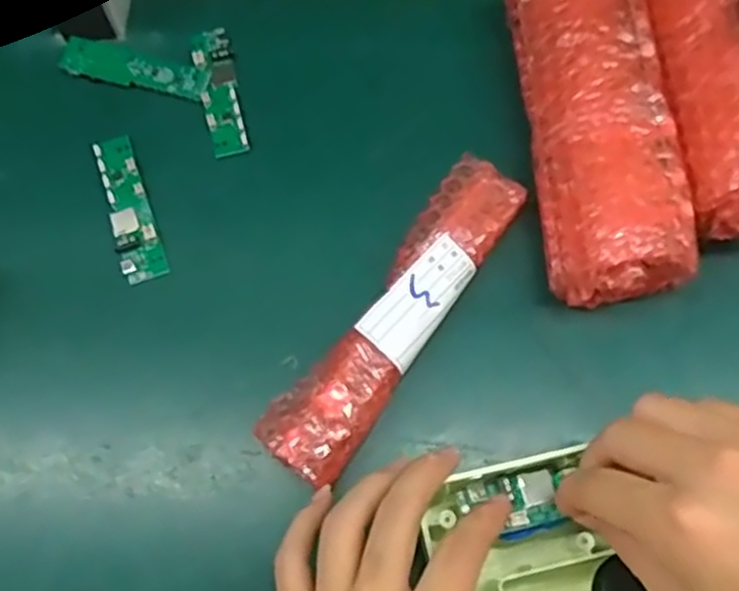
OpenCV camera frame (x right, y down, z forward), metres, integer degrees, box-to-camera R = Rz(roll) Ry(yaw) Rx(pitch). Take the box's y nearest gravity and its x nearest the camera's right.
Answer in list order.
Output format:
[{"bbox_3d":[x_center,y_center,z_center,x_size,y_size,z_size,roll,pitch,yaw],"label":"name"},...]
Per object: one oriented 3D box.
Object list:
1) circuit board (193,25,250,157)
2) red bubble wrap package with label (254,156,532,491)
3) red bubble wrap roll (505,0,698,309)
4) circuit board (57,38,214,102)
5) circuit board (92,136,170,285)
[{"bbox_3d":[-0.091,-0.126,0.452,0.023,0.008,0.091,-13,67,-4],"label":"circuit board"},{"bbox_3d":[0.017,0.009,0.390,0.043,0.023,0.191,33,71,14],"label":"red bubble wrap package with label"},{"bbox_3d":[0.122,-0.097,0.410,0.070,0.065,0.203,-6,67,-1],"label":"red bubble wrap roll"},{"bbox_3d":[-0.144,-0.139,0.454,0.094,0.005,0.025,14,68,7],"label":"circuit board"},{"bbox_3d":[-0.138,-0.050,0.426,0.024,0.008,0.090,-19,68,-7],"label":"circuit board"}]

